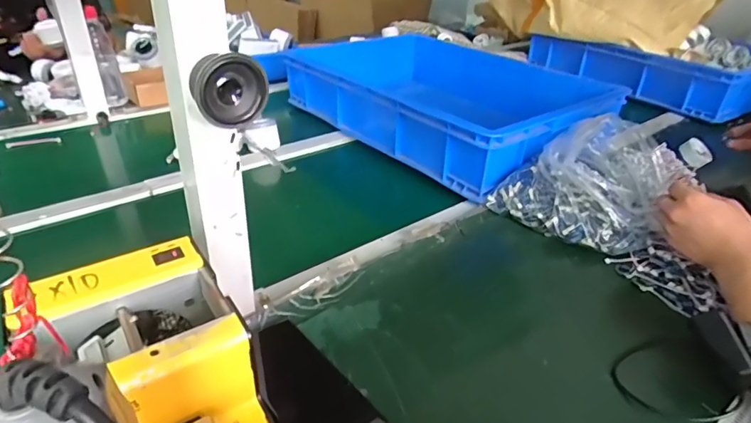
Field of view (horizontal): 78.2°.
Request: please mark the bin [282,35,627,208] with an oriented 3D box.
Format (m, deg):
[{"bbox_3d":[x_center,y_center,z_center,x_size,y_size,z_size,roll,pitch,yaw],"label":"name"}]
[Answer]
[{"bbox_3d":[0.139,-0.232,0.947,0.408,0.130,0.606,-22,40,-35],"label":"bin"}]

